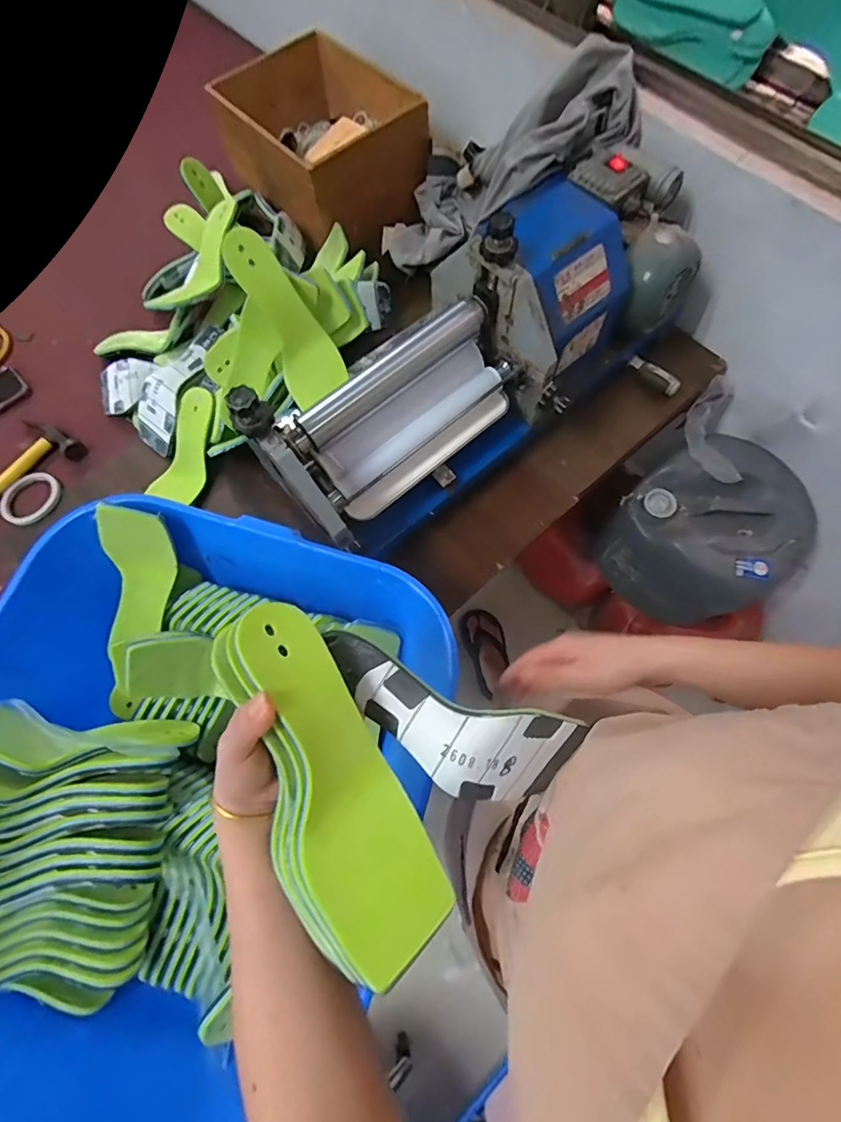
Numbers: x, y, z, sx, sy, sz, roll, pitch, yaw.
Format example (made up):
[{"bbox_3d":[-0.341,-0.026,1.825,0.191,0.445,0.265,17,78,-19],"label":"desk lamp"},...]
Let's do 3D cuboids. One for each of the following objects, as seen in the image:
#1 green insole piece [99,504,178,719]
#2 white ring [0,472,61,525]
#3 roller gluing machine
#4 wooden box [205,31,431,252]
[{"bbox_3d":[-0.342,0.058,0.557,0.068,0.061,0.231,2,87,3],"label":"green insole piece"},{"bbox_3d":[-0.638,-0.103,0.764,0.095,0.011,0.079,-43,74,-12],"label":"white ring"},{"bbox_3d":[0.083,-0.289,0.635,0.656,0.232,0.227,-40,74,-11],"label":"roller gluing machine"},{"bbox_3d":[-0.182,-0.791,0.902,0.277,0.154,0.355,-41,74,-12],"label":"wooden box"}]

